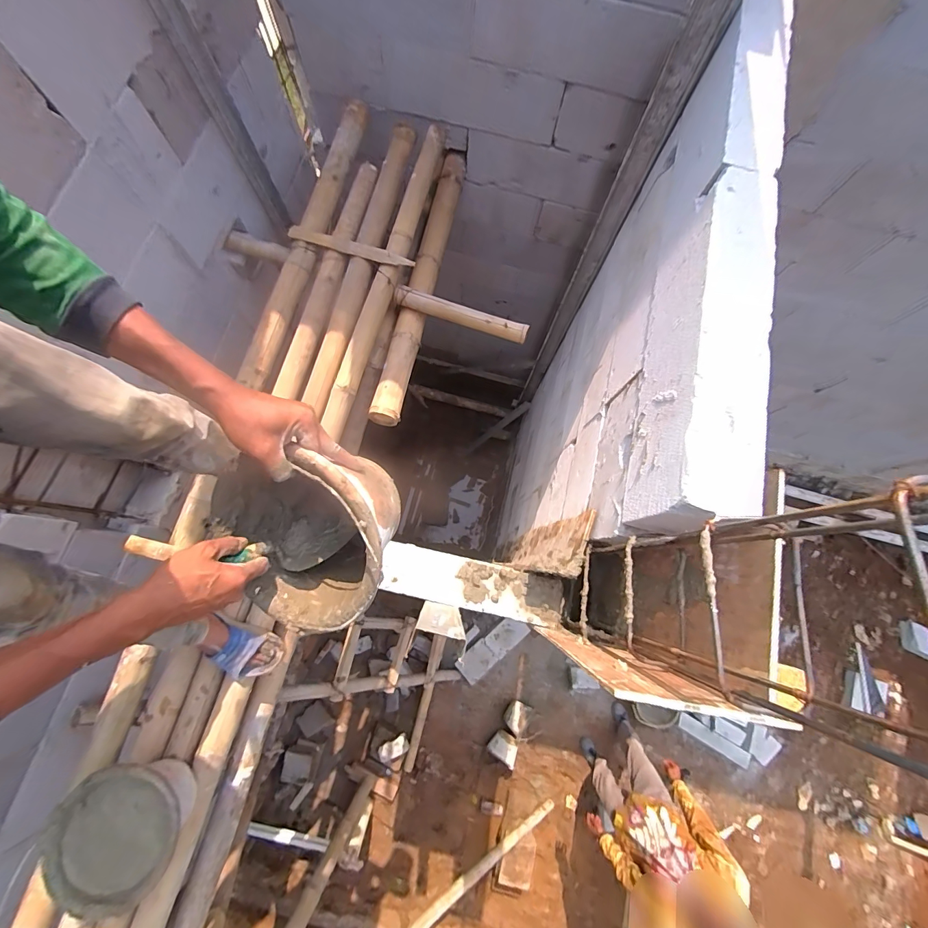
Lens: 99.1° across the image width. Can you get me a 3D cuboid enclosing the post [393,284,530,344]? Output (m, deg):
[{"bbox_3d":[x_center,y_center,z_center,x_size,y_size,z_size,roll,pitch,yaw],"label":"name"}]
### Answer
[{"bbox_3d":[-0.015,-0.494,1.314,0.458,0.051,0.059,18,77,2],"label":"post"}]

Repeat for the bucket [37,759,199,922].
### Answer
[{"bbox_3d":[-0.733,0.793,0.868,0.247,0.155,0.259,0,77,-2],"label":"bucket"}]

